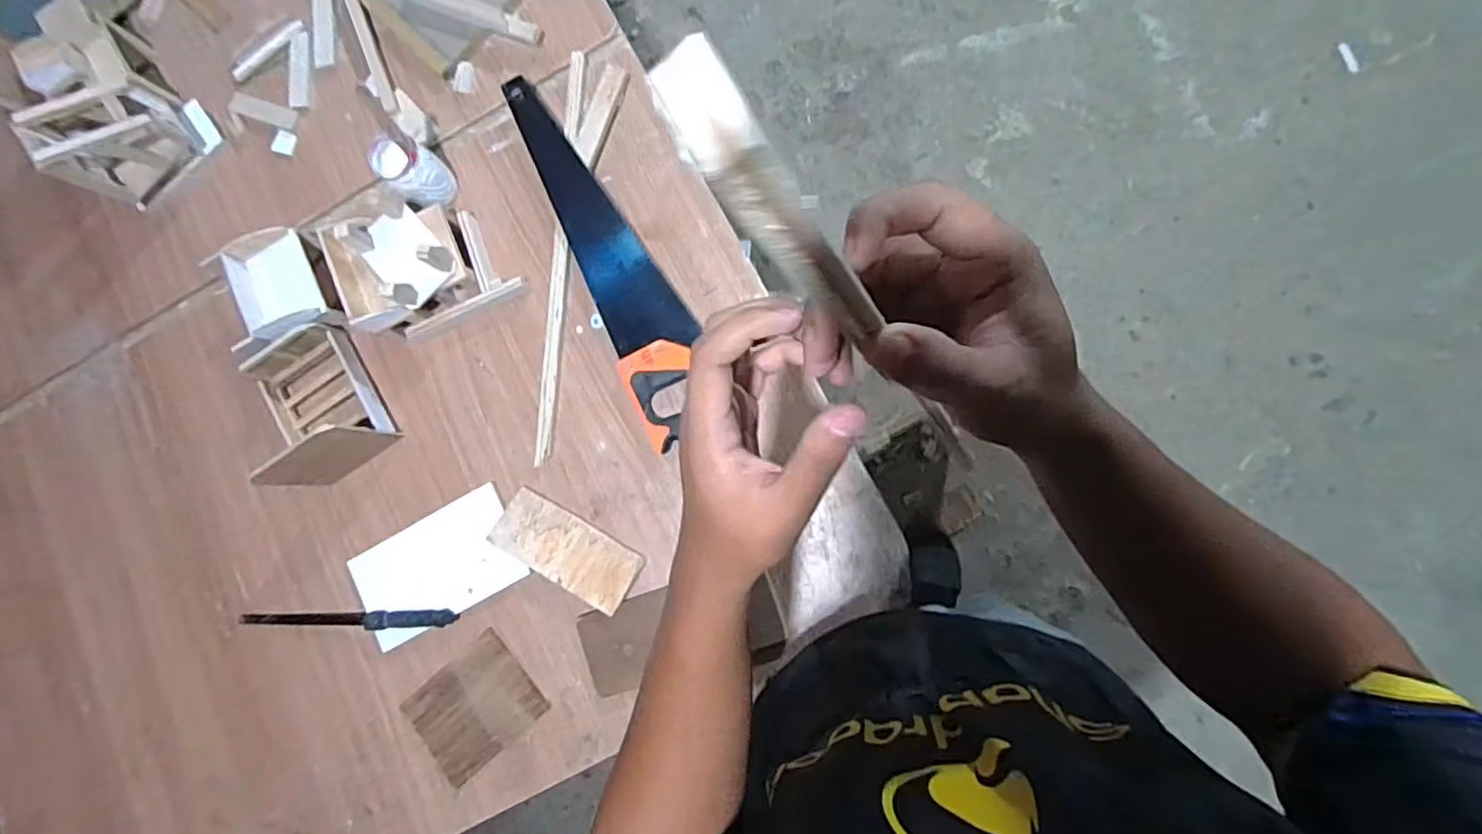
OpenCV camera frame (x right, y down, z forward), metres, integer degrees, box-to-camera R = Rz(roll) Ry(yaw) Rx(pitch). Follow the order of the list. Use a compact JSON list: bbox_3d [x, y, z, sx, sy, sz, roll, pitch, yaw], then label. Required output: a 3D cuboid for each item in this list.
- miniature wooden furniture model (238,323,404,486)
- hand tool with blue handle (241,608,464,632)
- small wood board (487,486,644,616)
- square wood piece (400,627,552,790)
[{"bbox_3d":[-0.526,-0.015,0.779,0.124,0.107,0.177,-32,83,4],"label":"miniature wooden furniture model"},{"bbox_3d":[-0.486,0.249,0.791,0.290,0.028,0.022,-4,85,7],"label":"hand tool with blue handle"},{"bbox_3d":[-0.205,0.155,0.761,0.175,0.011,0.075,29,74,9],"label":"small wood board"},{"bbox_3d":[-0.315,0.343,0.766,0.145,0.009,0.118,-41,79,0],"label":"square wood piece"}]

